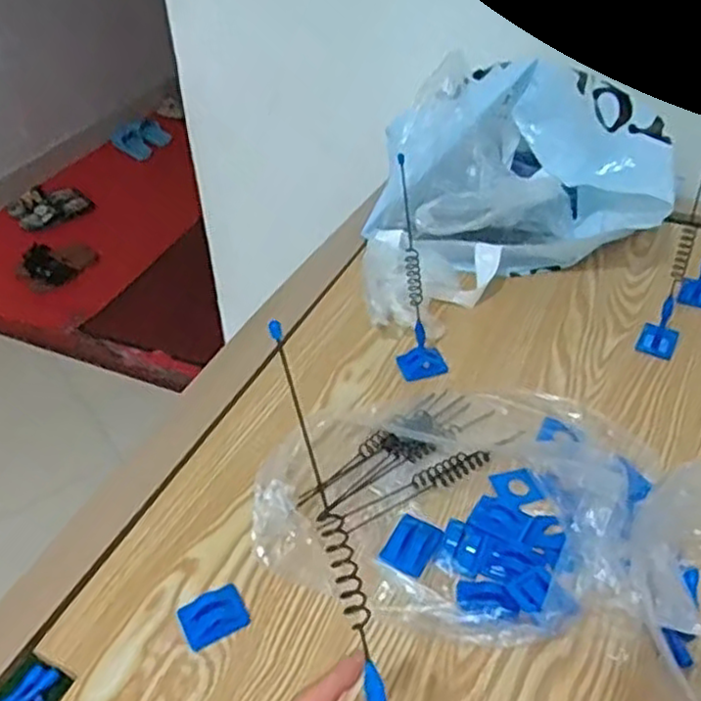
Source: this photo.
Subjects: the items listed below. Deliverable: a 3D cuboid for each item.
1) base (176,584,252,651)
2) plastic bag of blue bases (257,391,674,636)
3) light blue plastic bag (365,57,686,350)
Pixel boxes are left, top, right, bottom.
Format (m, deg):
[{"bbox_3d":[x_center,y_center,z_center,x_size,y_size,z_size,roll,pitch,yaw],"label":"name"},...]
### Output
[{"bbox_3d":[-0.096,0.187,0.503,0.044,0.010,0.034,-23,45,-22],"label":"base"},{"bbox_3d":[0.084,0.089,0.564,0.269,0.071,0.254,15,44,20],"label":"plastic bag of blue bases"},{"bbox_3d":[0.181,-0.162,0.761,0.318,0.177,0.265,-1,41,2],"label":"light blue plastic bag"}]

